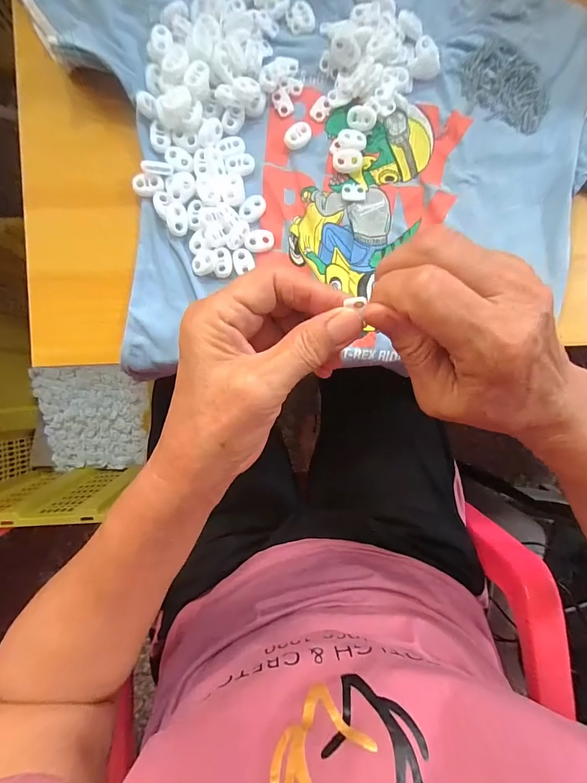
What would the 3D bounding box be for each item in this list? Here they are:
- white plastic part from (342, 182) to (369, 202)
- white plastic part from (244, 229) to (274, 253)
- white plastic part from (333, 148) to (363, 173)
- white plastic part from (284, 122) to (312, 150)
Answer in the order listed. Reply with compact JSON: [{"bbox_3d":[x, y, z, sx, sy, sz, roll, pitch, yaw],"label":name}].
[{"bbox_3d":[0.048,-0.156,0.278,0.021,0.004,0.015,3,91,-2],"label":"white plastic part"},{"bbox_3d":[-0.026,-0.115,0.271,0.022,0.004,0.017,-1,91,-2],"label":"white plastic part"},{"bbox_3d":[0.042,-0.177,0.276,0.022,0.007,0.015,-1,91,-2],"label":"white plastic part"},{"bbox_3d":[0.004,-0.196,0.273,0.024,0.006,0.015,-41,93,-1],"label":"white plastic part"}]

